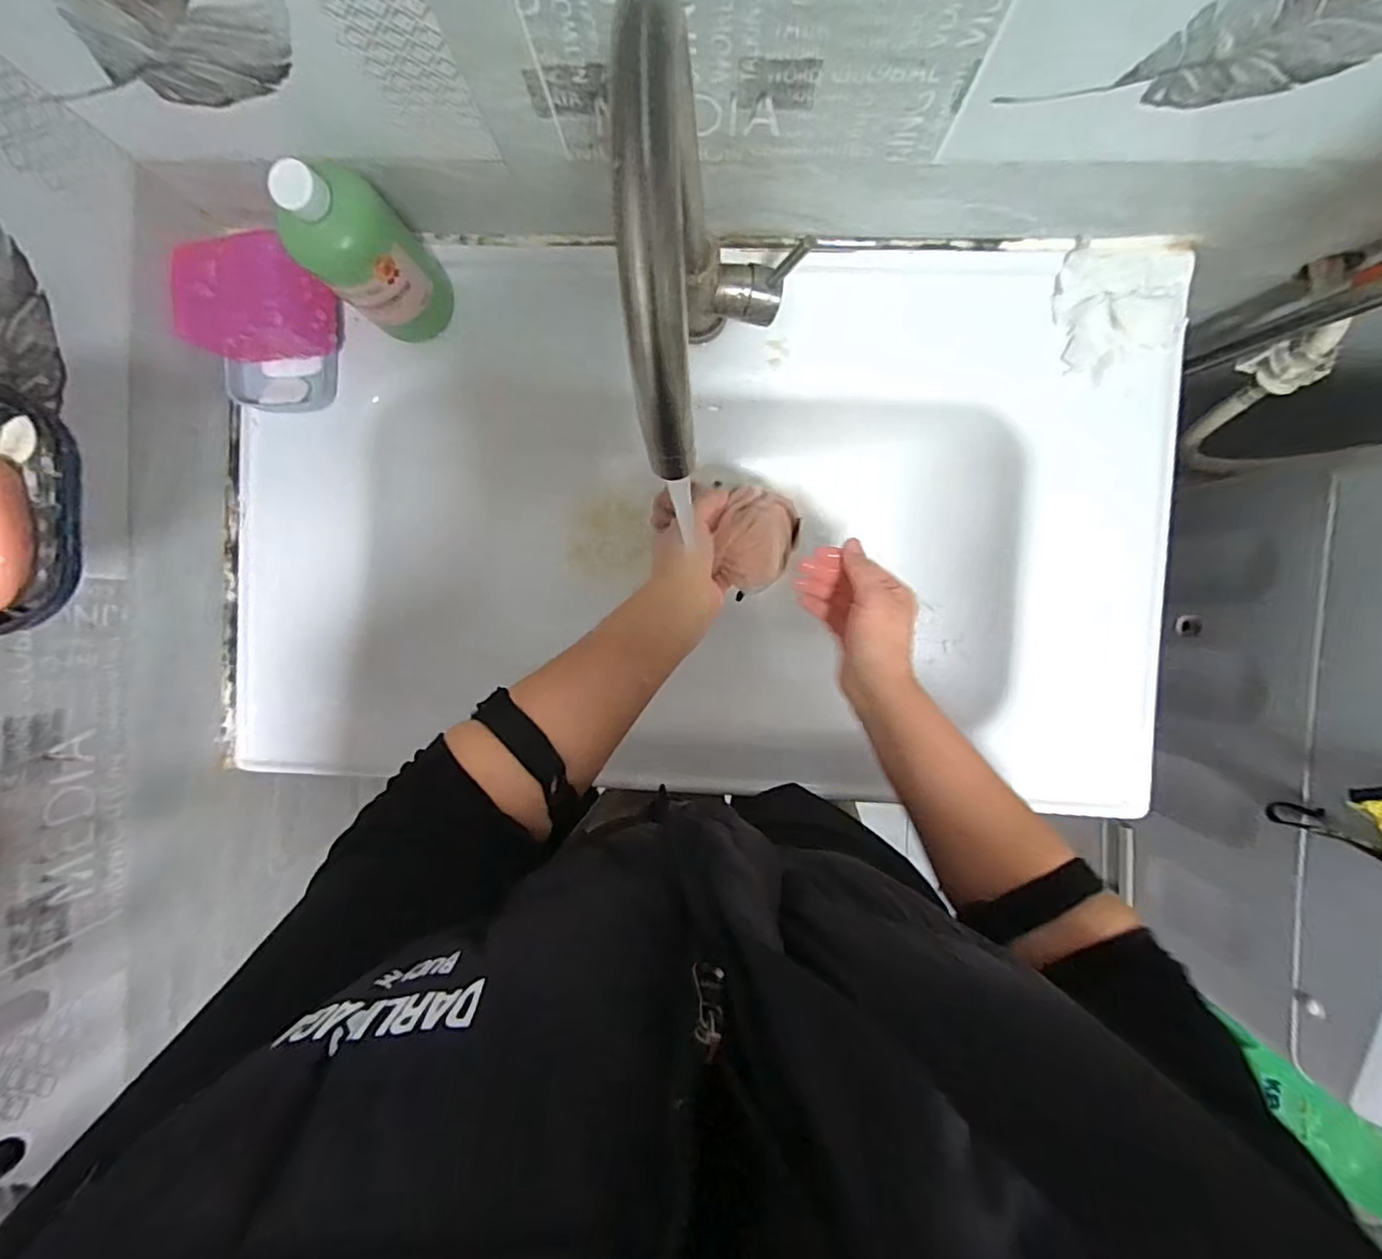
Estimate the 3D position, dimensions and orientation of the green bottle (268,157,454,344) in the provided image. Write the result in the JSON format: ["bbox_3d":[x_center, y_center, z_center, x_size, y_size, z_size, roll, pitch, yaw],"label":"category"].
[{"bbox_3d":[-0.235,-0.271,0.450,0.075,0.154,0.058,-44,90,3],"label":"green bottle"}]

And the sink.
[{"bbox_3d":[-0.001,-0.092,0.593,0.793,0.164,0.440,1,93,2],"label":"sink"}]

